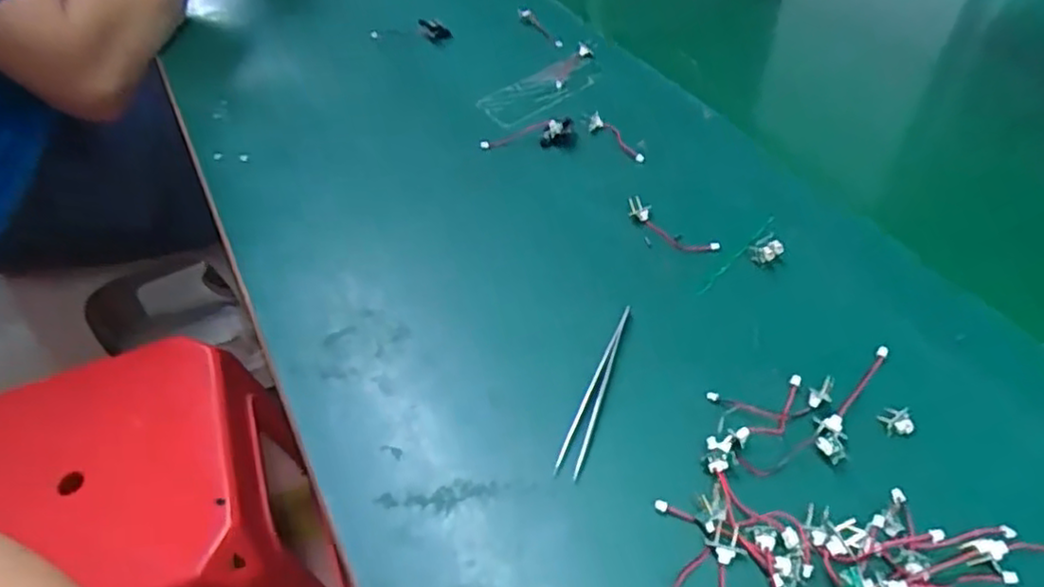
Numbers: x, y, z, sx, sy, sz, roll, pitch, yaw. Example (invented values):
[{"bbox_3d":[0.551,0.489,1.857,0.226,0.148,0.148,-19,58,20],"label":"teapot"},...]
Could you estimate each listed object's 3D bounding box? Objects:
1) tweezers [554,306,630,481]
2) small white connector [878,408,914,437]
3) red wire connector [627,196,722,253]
[{"bbox_3d":[0.037,0.046,0.346,0.011,0.010,0.100,12,51,16],"label":"tweezers"},{"bbox_3d":[0.176,0.060,0.318,0.014,0.004,0.012,-8,49,-1],"label":"small white connector"},{"bbox_3d":[0.091,-0.041,0.412,0.058,0.016,0.015,28,57,27],"label":"red wire connector"}]

